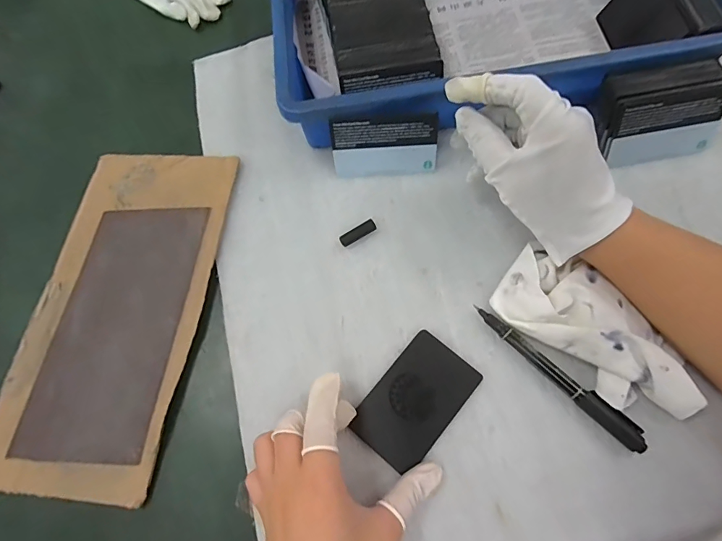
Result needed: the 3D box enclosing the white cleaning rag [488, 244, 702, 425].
[{"bbox_3d":[0.160,0.043,0.285,0.138,0.031,0.060,41,76,18],"label":"white cleaning rag"}]

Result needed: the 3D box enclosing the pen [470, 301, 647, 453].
[{"bbox_3d":[0.134,0.069,0.286,0.015,0.011,0.131,-42,71,-12],"label":"pen"}]

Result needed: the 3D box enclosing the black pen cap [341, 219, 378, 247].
[{"bbox_3d":[-0.003,-0.031,0.336,0.030,0.009,0.011,-28,69,-7],"label":"black pen cap"}]

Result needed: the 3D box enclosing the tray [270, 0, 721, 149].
[{"bbox_3d":[0.107,-0.240,0.386,0.367,0.082,0.250,-8,68,1],"label":"tray"}]

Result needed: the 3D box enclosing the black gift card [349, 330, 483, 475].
[{"bbox_3d":[0.038,0.089,0.287,0.054,0.004,0.085,38,74,17],"label":"black gift card"}]

